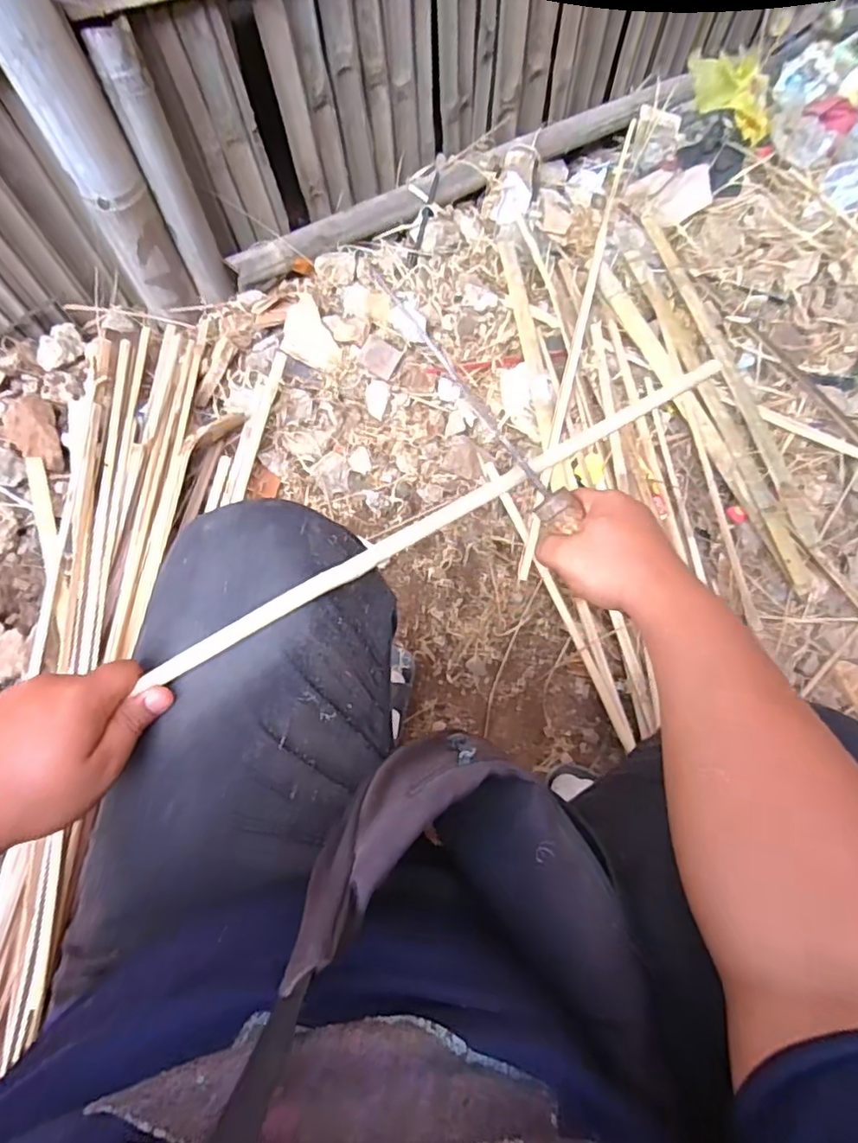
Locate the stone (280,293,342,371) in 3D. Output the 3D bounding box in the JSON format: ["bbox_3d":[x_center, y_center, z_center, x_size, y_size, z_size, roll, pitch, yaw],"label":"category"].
[{"bbox_3d":[-0.176,-0.336,0.850,0.071,0.018,0.115,-26,74,-10],"label":"stone"}]

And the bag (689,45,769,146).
[{"bbox_3d":[0.512,-0.807,1.017,0.113,0.032,0.190,-1,72,-2],"label":"bag"}]

